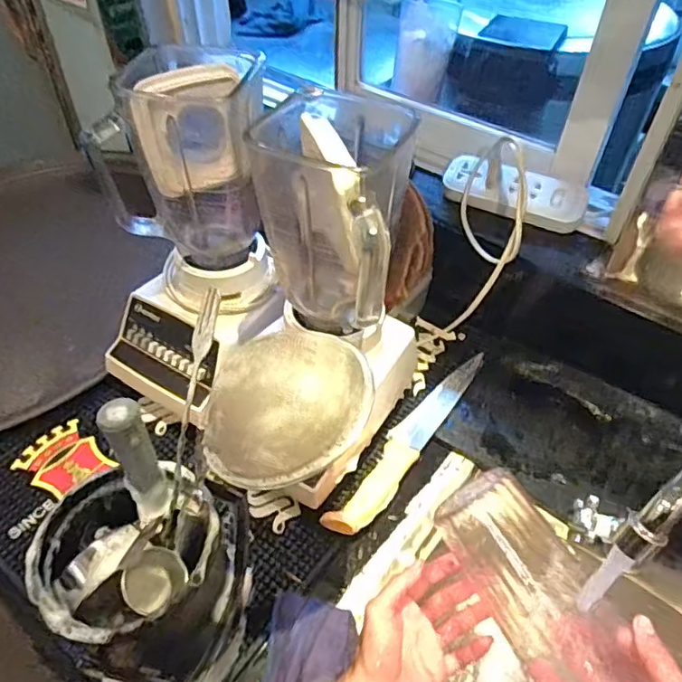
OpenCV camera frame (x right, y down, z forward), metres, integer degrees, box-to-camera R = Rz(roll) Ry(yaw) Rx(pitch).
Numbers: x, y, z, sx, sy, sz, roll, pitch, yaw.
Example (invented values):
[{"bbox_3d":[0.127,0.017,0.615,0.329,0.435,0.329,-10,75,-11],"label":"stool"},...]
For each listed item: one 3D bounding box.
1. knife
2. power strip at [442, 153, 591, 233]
[{"bbox_3d":[0.084,0.104,0.645,0.042,0.030,0.302,26,52,22],"label":"knife"},{"bbox_3d":[0.212,-0.184,0.686,0.170,0.030,0.067,24,76,18],"label":"power strip"}]

